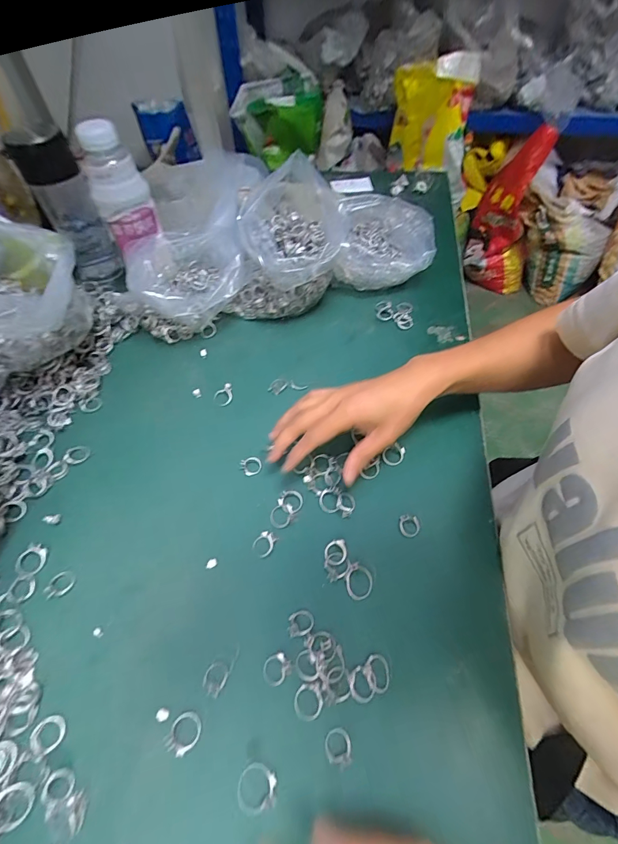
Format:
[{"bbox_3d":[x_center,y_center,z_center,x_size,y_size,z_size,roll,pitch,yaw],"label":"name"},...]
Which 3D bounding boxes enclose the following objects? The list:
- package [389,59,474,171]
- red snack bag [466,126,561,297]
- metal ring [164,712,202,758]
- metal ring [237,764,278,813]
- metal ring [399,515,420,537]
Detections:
[{"bbox_3d":[0.425,-1.089,1.342,0.244,0.291,0.195,25,59,18],"label":"package"},{"bbox_3d":[0.818,-0.818,1.526,0.278,0.568,0.181,21,57,15],"label":"red snack bag"},{"bbox_3d":[-0.087,0.216,0.260,0.021,0.006,0.023,-1,55,1],"label":"metal ring"},{"bbox_3d":[-0.034,0.237,0.242,0.025,0.004,0.023,-1,55,1],"label":"metal ring"},{"bbox_3d":[0.091,0.094,0.338,0.018,0.004,0.019,-1,55,1],"label":"metal ring"}]

